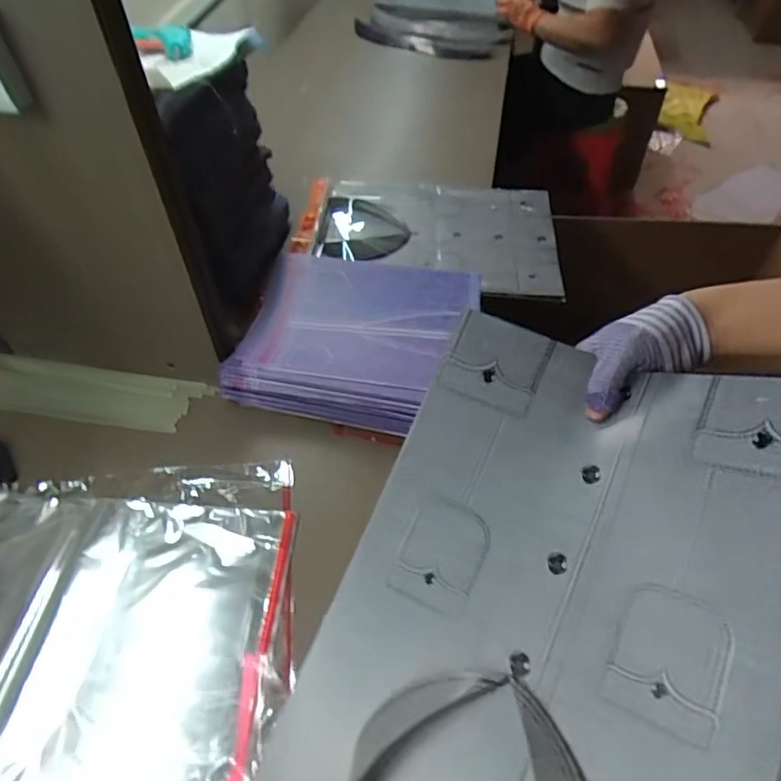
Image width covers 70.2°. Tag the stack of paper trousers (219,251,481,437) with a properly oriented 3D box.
[{"bbox_3d":[-0.051,-0.067,0.723,0.289,0.061,0.253,11,52,10],"label":"stack of paper trousers"}]

